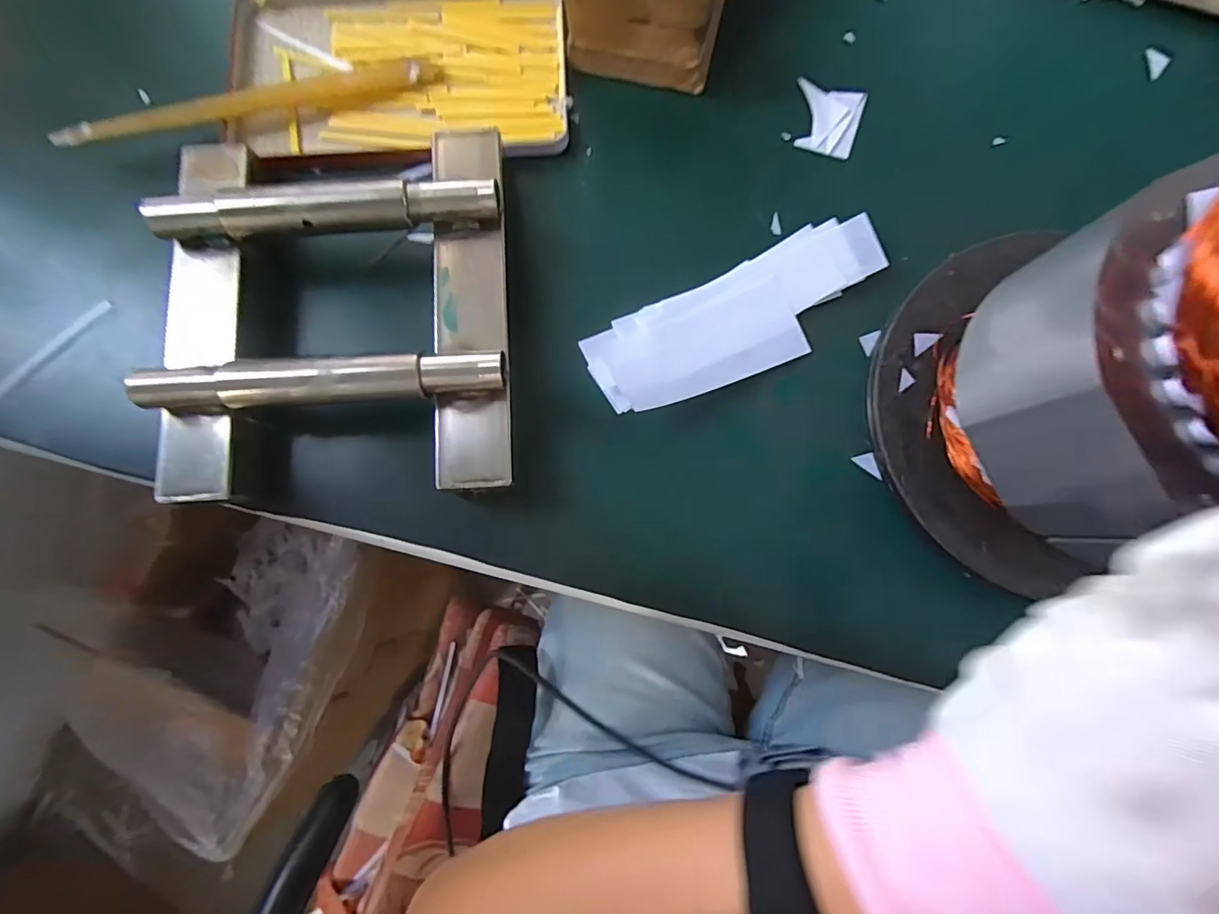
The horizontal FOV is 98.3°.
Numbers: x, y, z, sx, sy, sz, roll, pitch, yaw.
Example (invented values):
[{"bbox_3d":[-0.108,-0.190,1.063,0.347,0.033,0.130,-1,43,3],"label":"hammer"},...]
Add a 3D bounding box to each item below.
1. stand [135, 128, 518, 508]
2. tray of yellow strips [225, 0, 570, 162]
[{"bbox_3d":[-0.143,-0.077,0.275,0.176,0.040,0.191,-3,79,0],"label":"stand"},{"bbox_3d":[-0.129,-0.241,0.326,0.202,0.013,0.129,-1,79,1],"label":"tray of yellow strips"}]

